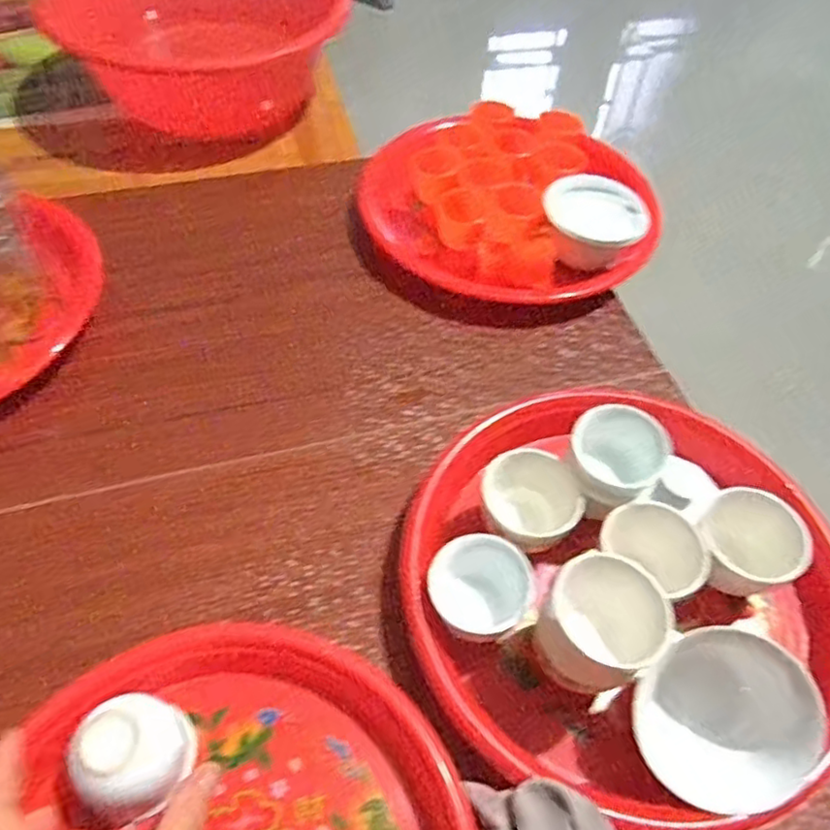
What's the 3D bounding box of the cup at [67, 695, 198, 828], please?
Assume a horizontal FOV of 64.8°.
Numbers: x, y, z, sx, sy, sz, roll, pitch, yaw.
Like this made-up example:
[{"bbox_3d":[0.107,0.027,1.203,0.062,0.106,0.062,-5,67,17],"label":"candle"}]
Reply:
[{"bbox_3d":[-0.134,0.163,0.310,0.047,0.042,0.052,3,54,-1],"label":"cup"}]

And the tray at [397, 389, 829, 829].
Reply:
[{"bbox_3d":[0.122,0.083,0.361,0.247,0.067,0.228,1,54,-2],"label":"tray"}]

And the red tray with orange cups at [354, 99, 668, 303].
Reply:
[{"bbox_3d":[0.081,-0.183,0.558,0.249,0.063,0.201,2,54,-1],"label":"red tray with orange cups"}]

